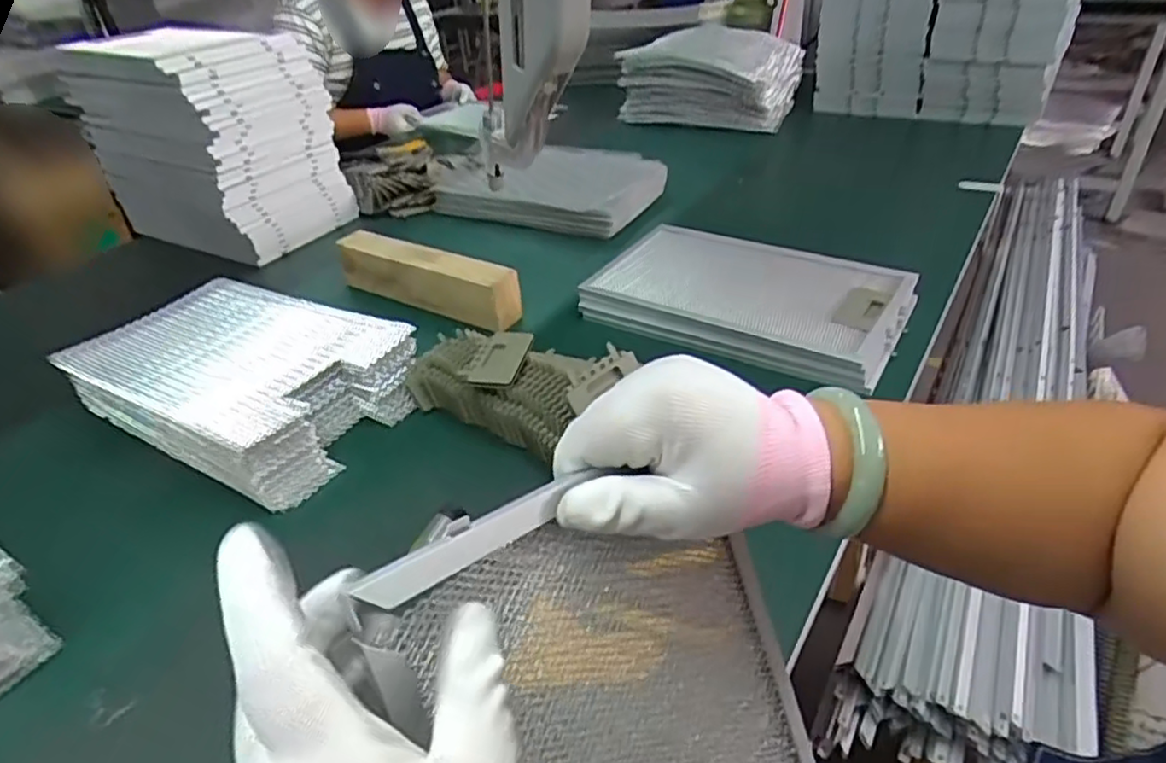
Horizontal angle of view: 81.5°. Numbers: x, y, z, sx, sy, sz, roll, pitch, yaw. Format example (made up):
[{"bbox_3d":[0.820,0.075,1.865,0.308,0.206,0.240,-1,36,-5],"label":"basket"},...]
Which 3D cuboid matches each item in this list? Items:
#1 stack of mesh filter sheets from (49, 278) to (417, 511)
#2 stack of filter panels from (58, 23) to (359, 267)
[{"bbox_3d":[-0.359,-0.009,0.712,0.347,0.067,0.207,16,40,27],"label":"stack of mesh filter sheets"},{"bbox_3d":[-0.589,-0.375,1.064,0.352,0.270,0.214,16,41,27],"label":"stack of filter panels"}]

